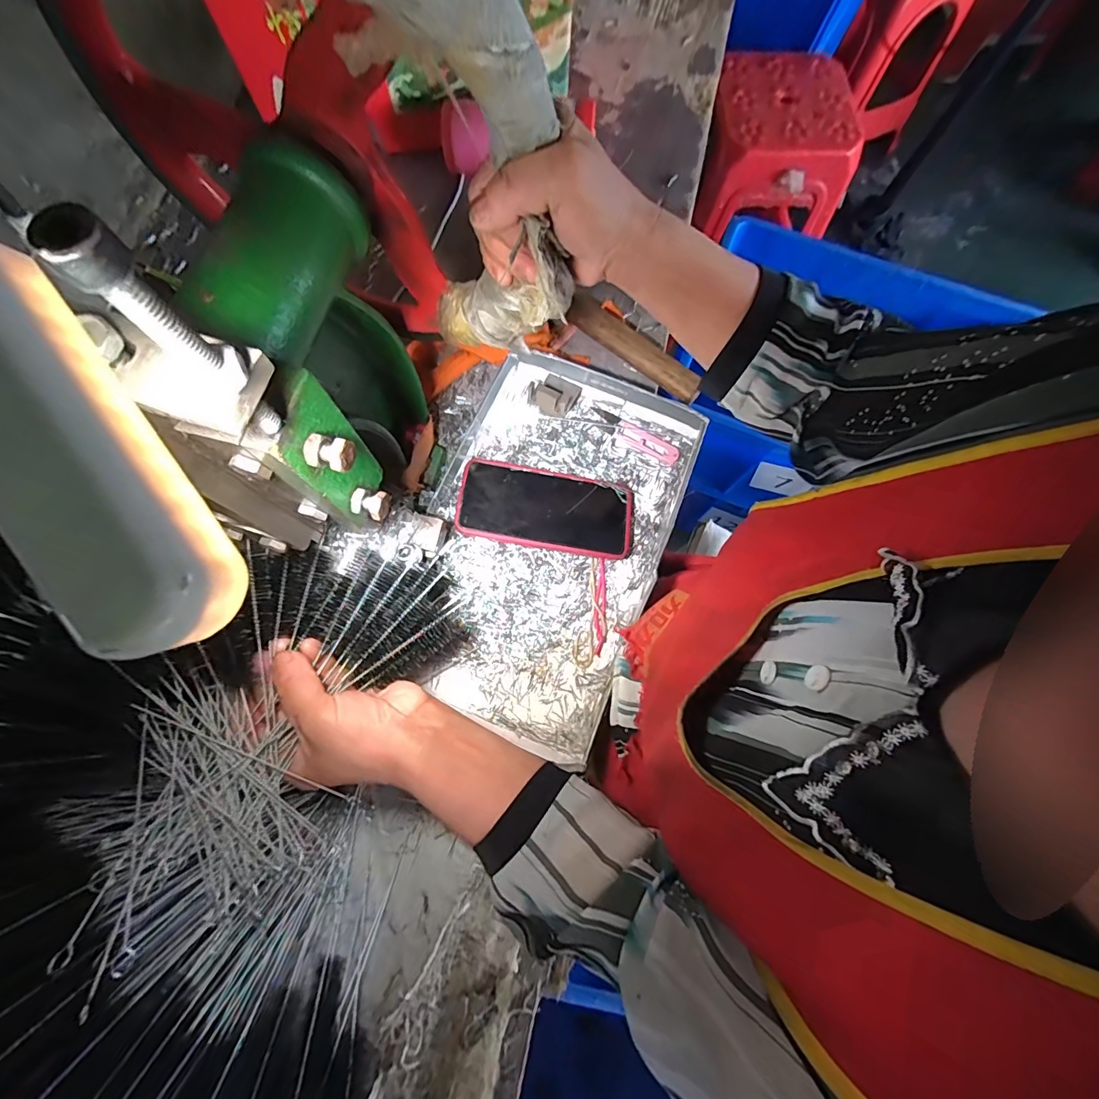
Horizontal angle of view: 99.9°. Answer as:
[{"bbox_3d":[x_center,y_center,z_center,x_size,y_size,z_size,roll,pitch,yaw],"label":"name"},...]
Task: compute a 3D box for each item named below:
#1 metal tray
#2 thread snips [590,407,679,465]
[{"bbox_3d":[-0.006,-0.014,0.429,0.216,0.035,0.359,22,74,3],"label":"metal tray"},{"bbox_3d":[0.088,-0.118,0.478,0.097,0.004,0.025,30,75,5],"label":"thread snips"}]

